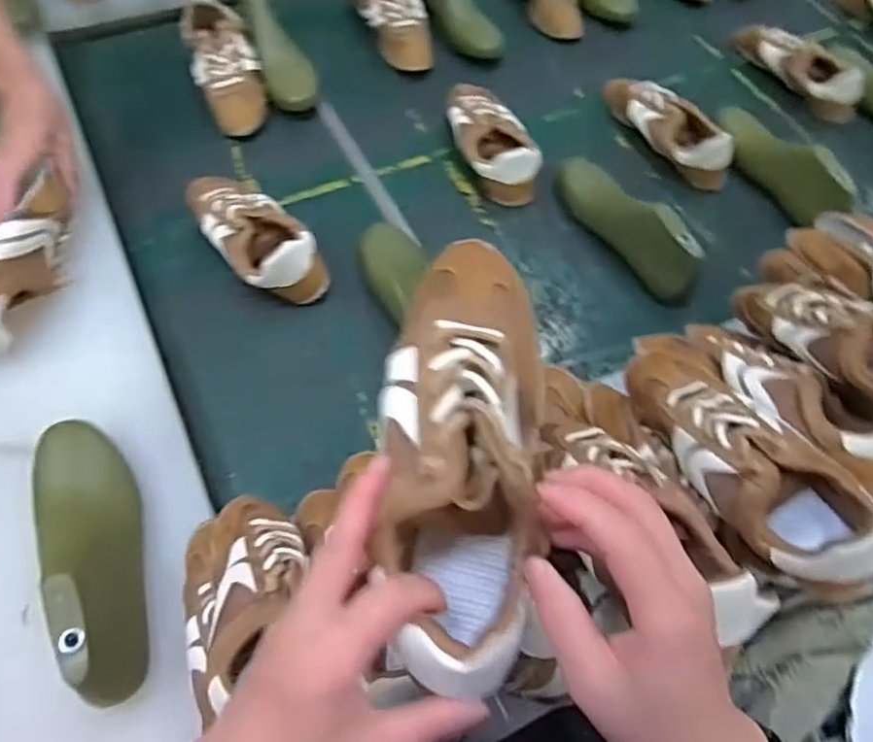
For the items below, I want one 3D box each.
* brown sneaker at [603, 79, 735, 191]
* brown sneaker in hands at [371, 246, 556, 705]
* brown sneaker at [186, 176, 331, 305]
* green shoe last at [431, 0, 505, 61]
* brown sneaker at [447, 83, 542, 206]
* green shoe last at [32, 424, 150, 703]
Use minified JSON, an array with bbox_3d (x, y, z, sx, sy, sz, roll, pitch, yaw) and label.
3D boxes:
[{"bbox_3d":[0.322,-0.349,0.905,0.075,0.062,0.235,-30,69,-16],"label":"brown sneaker"},{"bbox_3d":[0.013,0.033,0.318,0.081,0.071,0.217,4,68,-1],"label":"brown sneaker in hands"},{"bbox_3d":[-0.223,-0.173,0.764,0.090,0.074,0.232,-35,70,-18],"label":"brown sneaker"},{"bbox_3d":[0.032,-0.596,1.019,0.082,0.074,0.245,-19,66,-12],"label":"green shoe last"},{"bbox_3d":[0.071,-0.328,0.874,0.090,0.070,0.216,-11,65,-9],"label":"brown sneaker"},{"bbox_3d":[-0.279,0.140,0.520,0.072,0.083,0.231,-27,68,-15],"label":"green shoe last"}]

